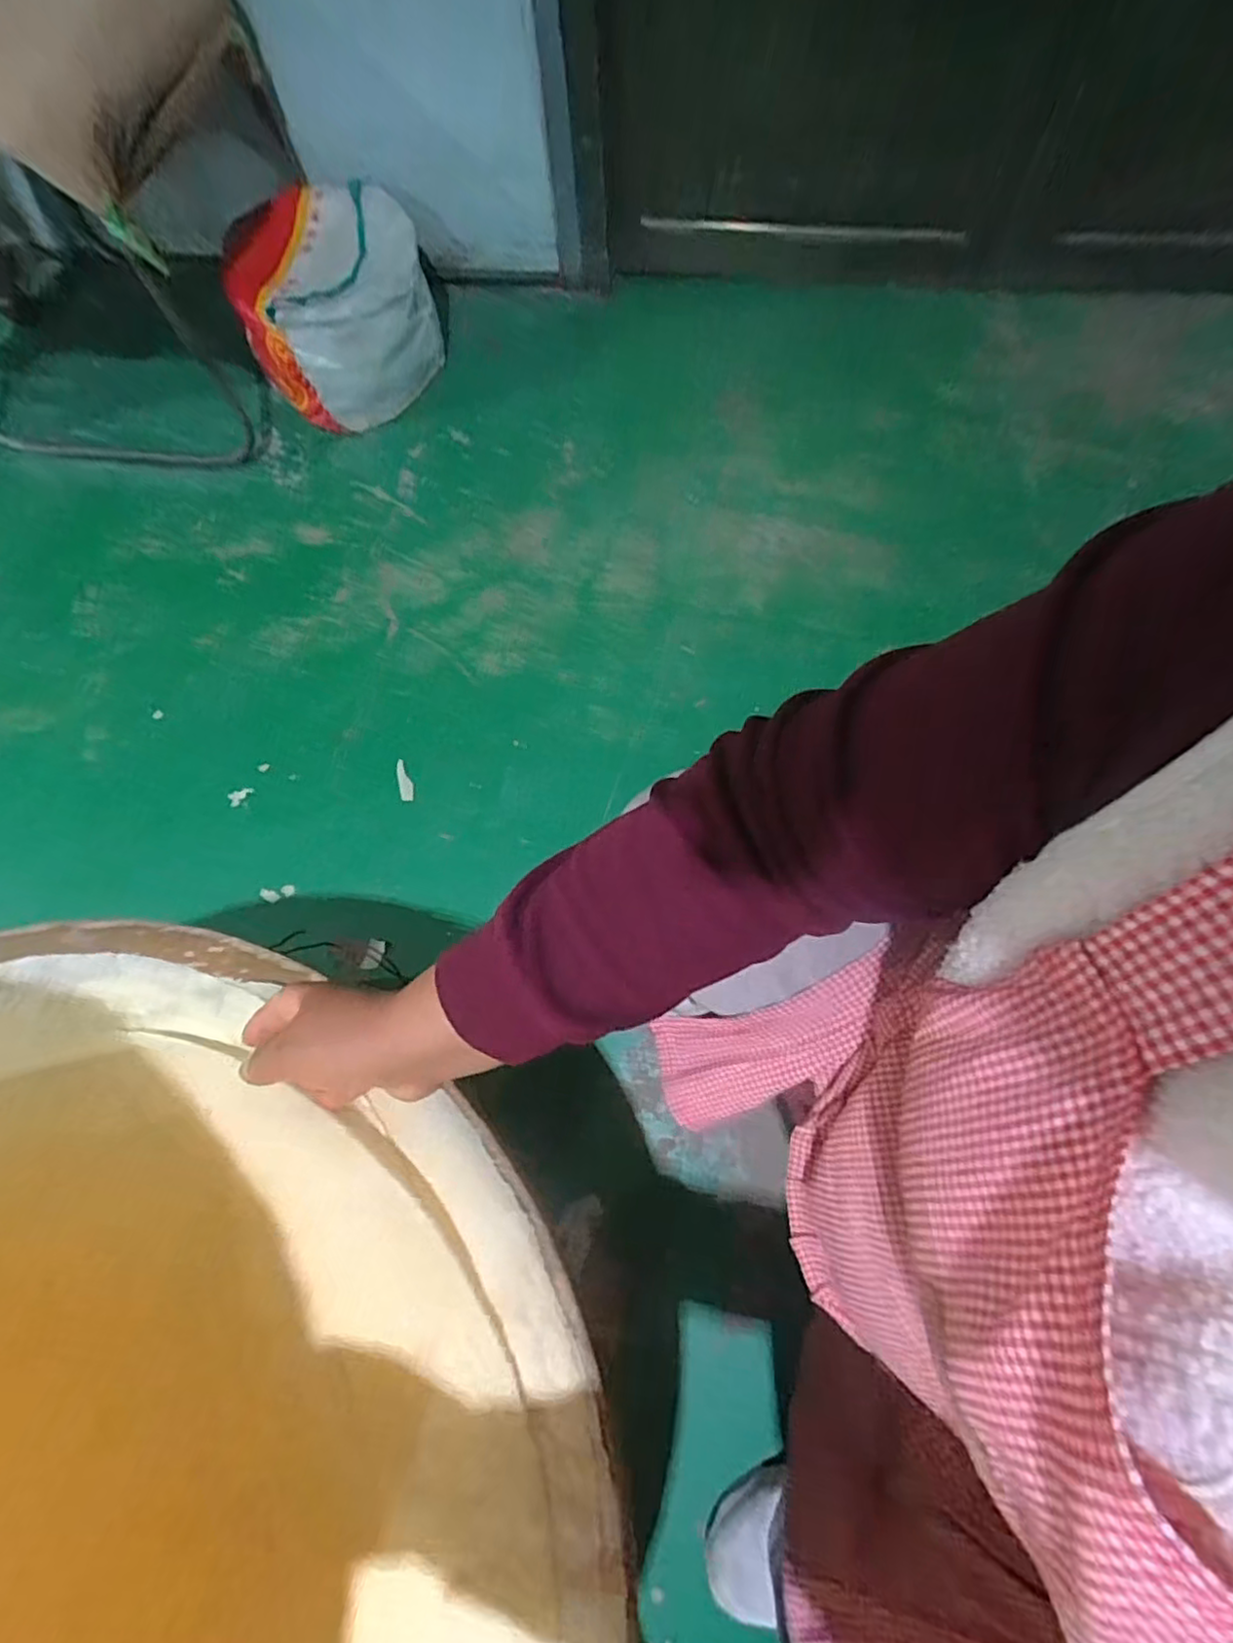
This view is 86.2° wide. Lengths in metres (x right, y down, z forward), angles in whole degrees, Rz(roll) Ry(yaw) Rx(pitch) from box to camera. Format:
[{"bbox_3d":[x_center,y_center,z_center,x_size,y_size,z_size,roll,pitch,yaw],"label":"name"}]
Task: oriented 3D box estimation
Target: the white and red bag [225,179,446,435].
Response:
[{"bbox_3d":[-0.465,-0.875,1.135,0.306,0.213,0.321,-11,70,-1],"label":"white and red bag"}]

